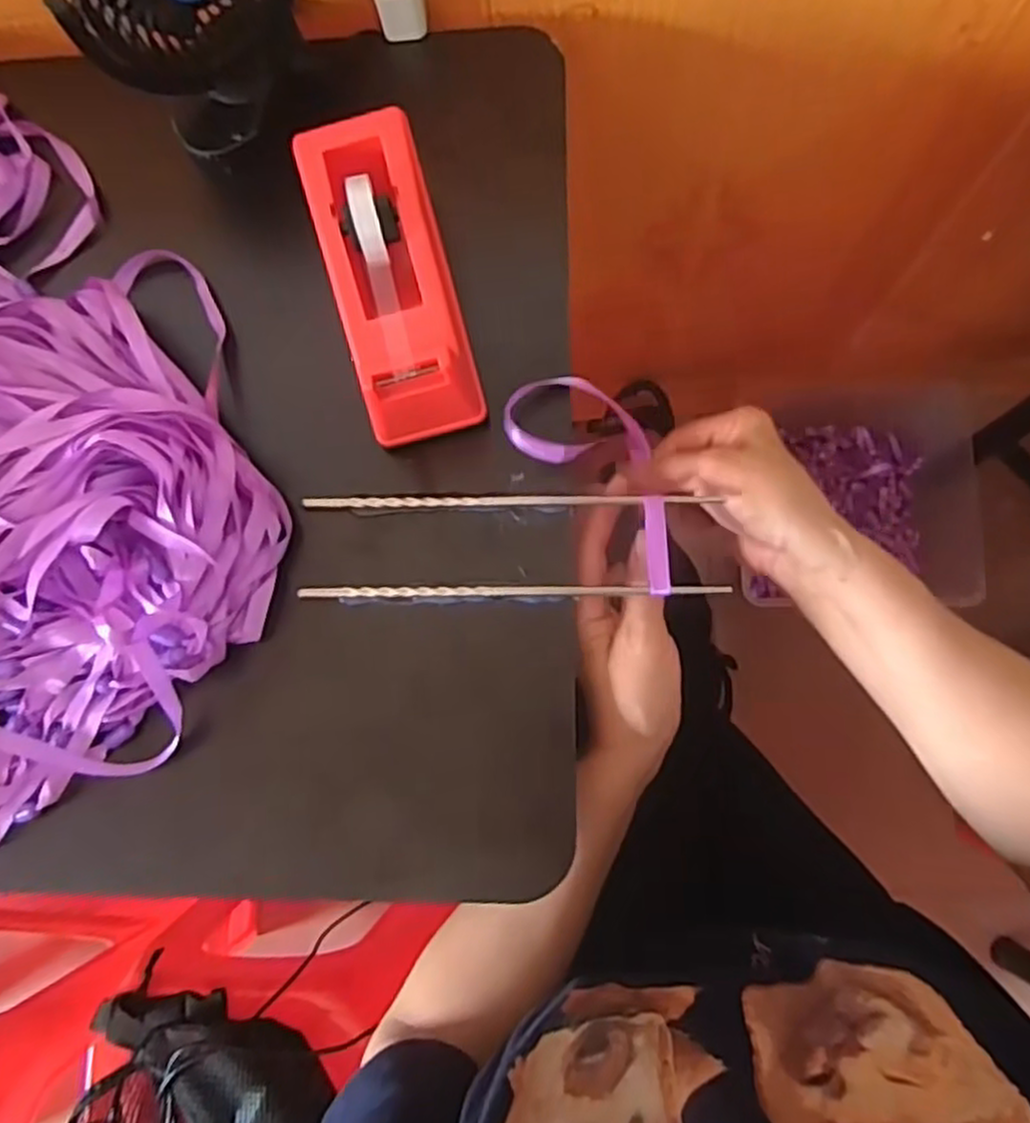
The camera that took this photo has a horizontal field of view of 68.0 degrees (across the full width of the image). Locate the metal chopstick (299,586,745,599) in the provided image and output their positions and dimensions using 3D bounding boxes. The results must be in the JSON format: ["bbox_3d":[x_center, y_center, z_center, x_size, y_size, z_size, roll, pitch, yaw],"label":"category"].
[{"bbox_3d":[-0.012,0.016,0.396,0.204,0.007,0.006,0,81,4],"label":"metal chopstick"}]

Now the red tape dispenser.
[{"bbox_3d":[-0.063,-0.143,0.395,0.061,0.073,0.155,-15,77,-2],"label":"red tape dispenser"}]

